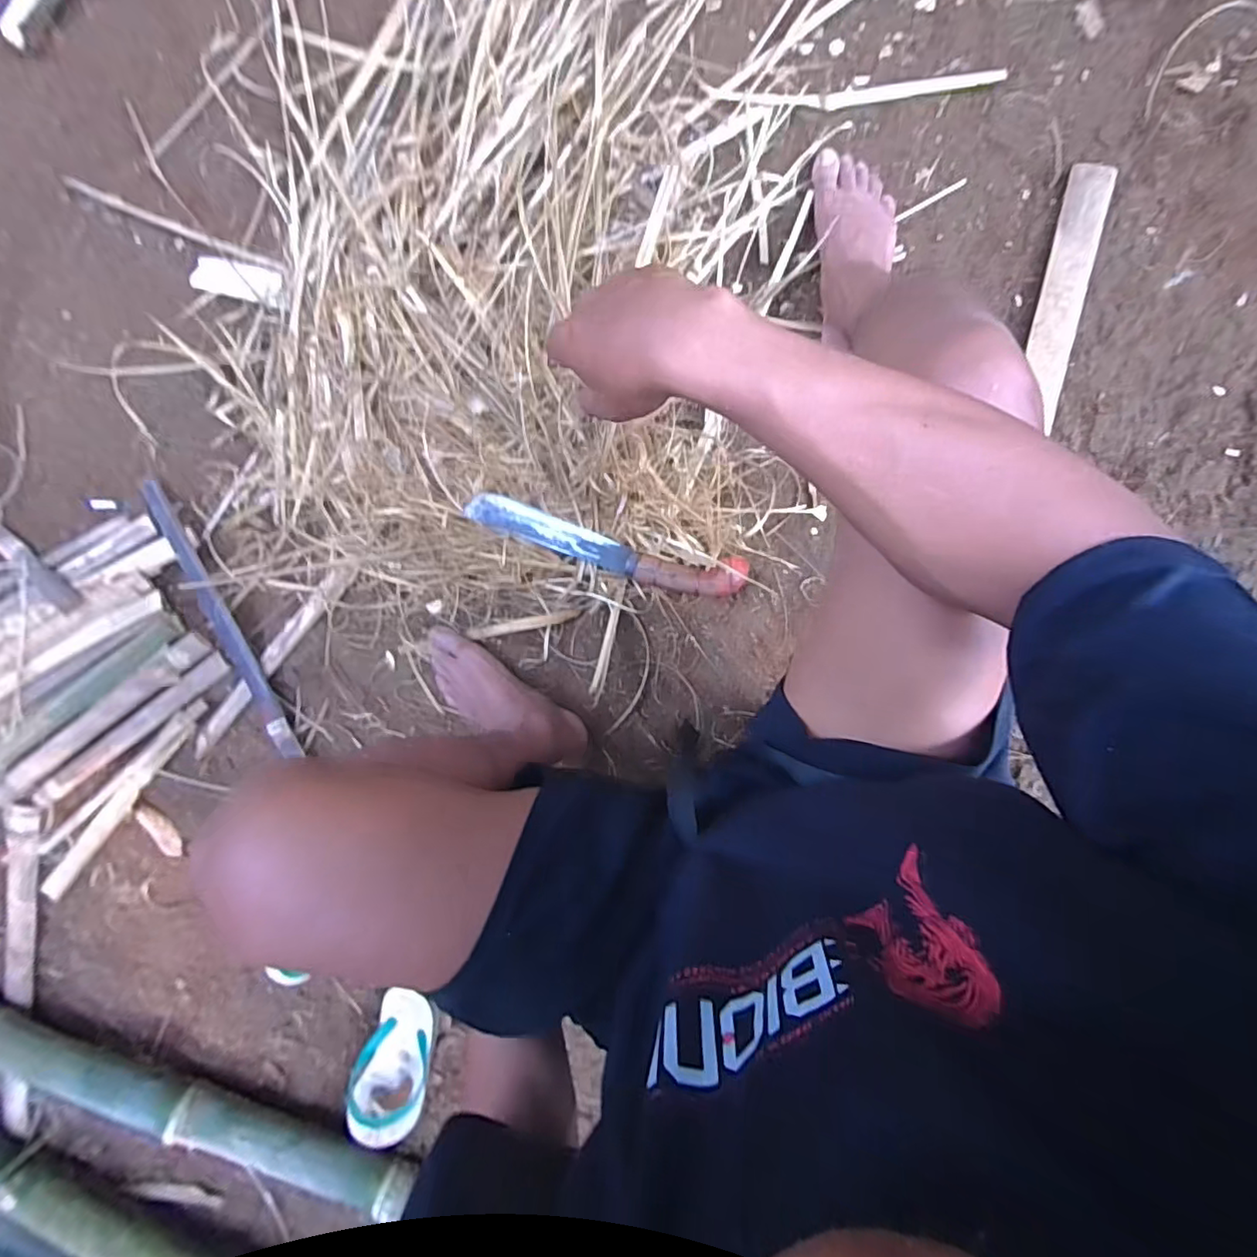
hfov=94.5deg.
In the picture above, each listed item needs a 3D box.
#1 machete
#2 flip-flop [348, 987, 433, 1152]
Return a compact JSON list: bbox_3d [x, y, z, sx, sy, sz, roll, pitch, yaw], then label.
[{"bbox_3d":[-0.032,-0.098,0.703,0.347,0.021,0.054,15,97,6],"label":"machete"},{"bbox_3d":[-0.336,0.631,0.837,0.104,0.040,0.230,13,97,6],"label":"flip-flop"}]

